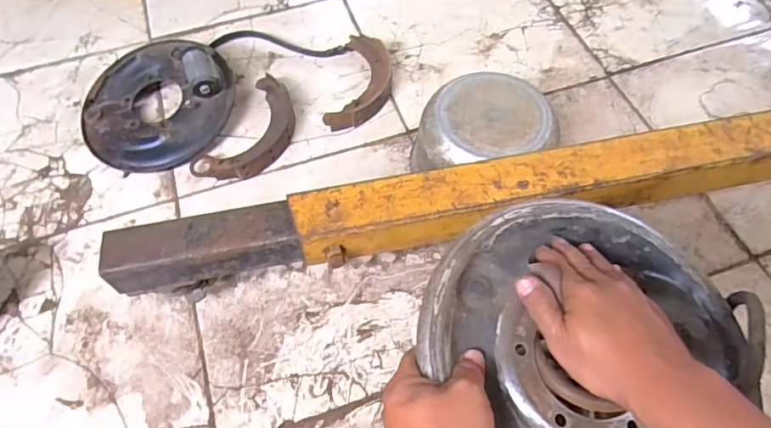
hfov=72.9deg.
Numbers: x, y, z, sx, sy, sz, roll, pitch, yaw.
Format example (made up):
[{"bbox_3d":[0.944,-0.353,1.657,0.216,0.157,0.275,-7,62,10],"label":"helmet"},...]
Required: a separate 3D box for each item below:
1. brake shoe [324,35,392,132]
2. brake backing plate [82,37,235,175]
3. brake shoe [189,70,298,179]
[{"bbox_3d":[-0.039,-0.239,0.949,0.095,0.031,0.216,9,62,6],"label":"brake shoe"},{"bbox_3d":[-0.407,-0.202,0.908,0.260,0.079,0.250,-1,61,1],"label":"brake backing plate"},{"bbox_3d":[-0.227,-0.136,0.896,0.122,0.036,0.220,27,65,15],"label":"brake shoe"}]

